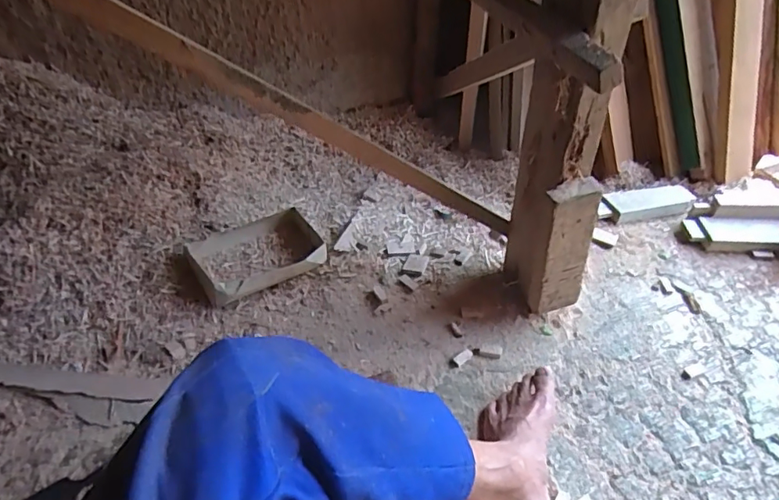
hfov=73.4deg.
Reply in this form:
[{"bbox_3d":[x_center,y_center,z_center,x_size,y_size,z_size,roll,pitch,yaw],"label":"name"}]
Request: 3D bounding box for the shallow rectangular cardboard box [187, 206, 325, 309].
[{"bbox_3d":[-0.243,0.010,0.965,0.227,0.047,0.165,-25,47,-27],"label":"shallow rectangular cardboard box"}]

